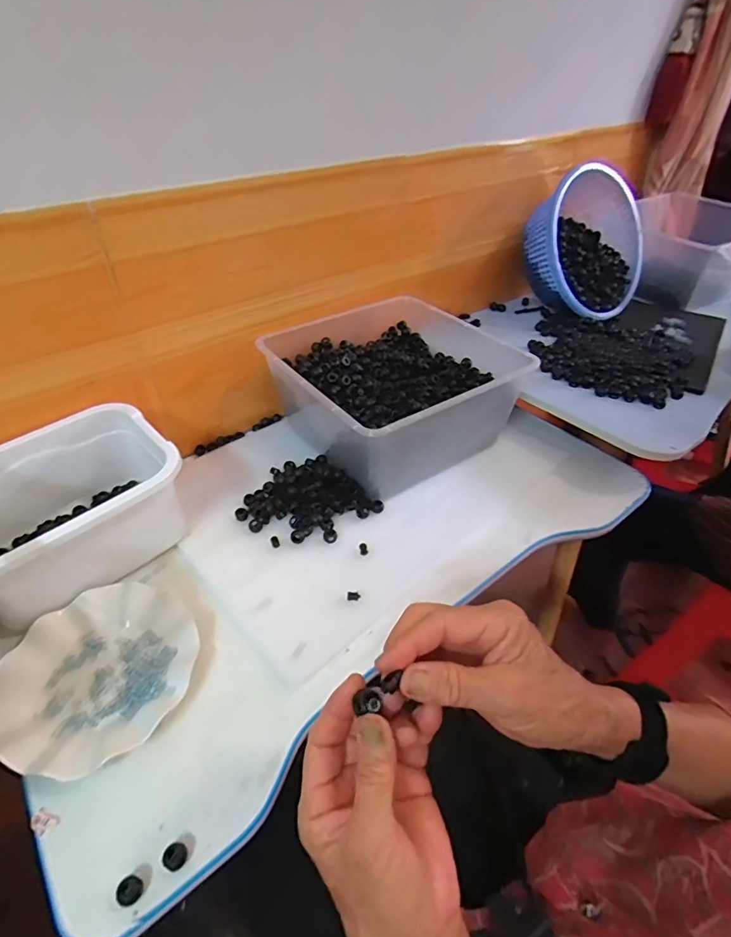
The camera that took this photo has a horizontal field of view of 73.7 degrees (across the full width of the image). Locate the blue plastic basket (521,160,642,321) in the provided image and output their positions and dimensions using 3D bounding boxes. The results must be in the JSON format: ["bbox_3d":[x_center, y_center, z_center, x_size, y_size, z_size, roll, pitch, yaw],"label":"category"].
[{"bbox_3d":[0.441,-0.434,0.974,0.280,0.287,0.108,-37,23,-23],"label":"blue plastic basket"}]

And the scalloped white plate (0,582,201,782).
[{"bbox_3d":[-0.260,0.197,0.477,0.176,0.022,0.178,0,40,0],"label":"scalloped white plate"}]

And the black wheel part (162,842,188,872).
[{"bbox_3d":[-0.145,0.294,0.371,0.015,0.012,0.017,31,49,31],"label":"black wheel part"}]

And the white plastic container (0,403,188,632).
[{"bbox_3d":[-0.341,0.047,0.561,0.185,0.122,0.237,31,49,31],"label":"white plastic container"}]

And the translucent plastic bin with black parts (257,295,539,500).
[{"bbox_3d":[0.025,-0.124,0.749,0.294,0.144,0.346,-23,46,-25],"label":"translucent plastic bin with black parts"}]

